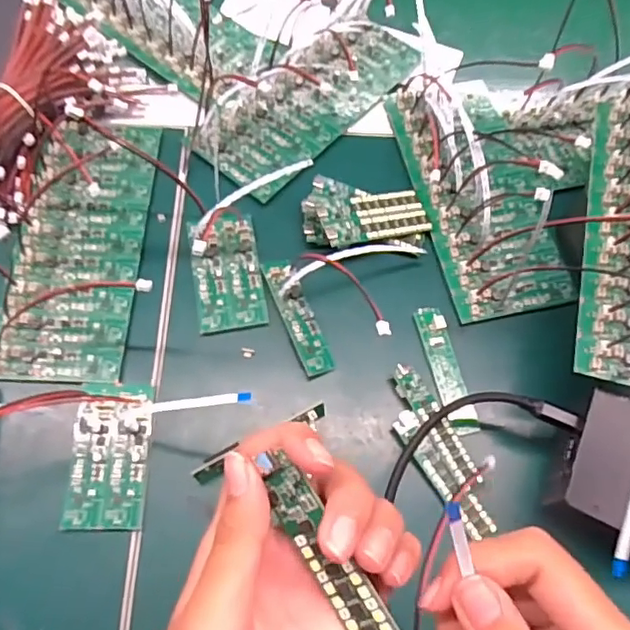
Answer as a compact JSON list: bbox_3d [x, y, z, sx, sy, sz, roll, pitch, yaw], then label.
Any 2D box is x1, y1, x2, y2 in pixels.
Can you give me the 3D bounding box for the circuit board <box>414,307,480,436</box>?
[{"bbox_3d":[0.083,0.033,0.362,0.018,0.007,0.084,-12,67,-8],"label":"circuit board"}]

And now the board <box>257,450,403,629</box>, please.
[{"bbox_3d":[0.007,0.083,0.187,0.018,0.004,0.080,-34,84,22],"label":"board"}]

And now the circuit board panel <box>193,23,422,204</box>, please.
[{"bbox_3d":[-0.003,-0.169,0.439,0.079,0.011,0.191,39,70,14],"label":"circuit board panel"}]

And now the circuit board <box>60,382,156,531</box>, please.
[{"bbox_3d":[-0.118,0.079,0.332,0.044,0.005,0.083,1,67,-3],"label":"circuit board"}]

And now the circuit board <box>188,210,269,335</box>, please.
[{"bbox_3d":[-0.058,-0.030,0.379,0.044,0.008,0.081,-8,67,-7],"label":"circuit board"}]

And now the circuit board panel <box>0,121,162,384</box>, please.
[{"bbox_3d":[-0.157,-0.052,0.386,0.079,0.014,0.195,2,67,-2],"label":"circuit board panel"}]

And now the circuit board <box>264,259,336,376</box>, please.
[{"bbox_3d":[-0.010,0.001,0.369,0.020,0.008,0.078,-19,69,-11],"label":"circuit board"}]

